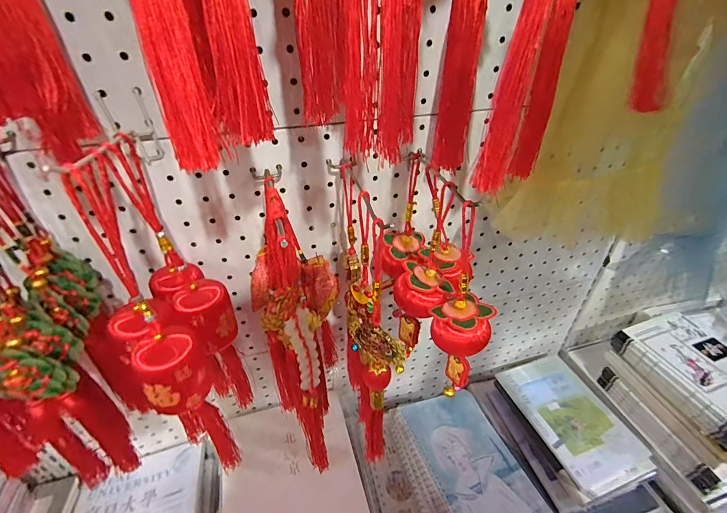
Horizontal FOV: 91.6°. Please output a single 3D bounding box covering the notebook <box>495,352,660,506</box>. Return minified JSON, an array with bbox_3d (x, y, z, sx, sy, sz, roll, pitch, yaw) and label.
[{"bbox_3d":[0.350,0.268,0.595,0.148,0.017,0.213,-11,37,-14],"label":"notebook"}]

